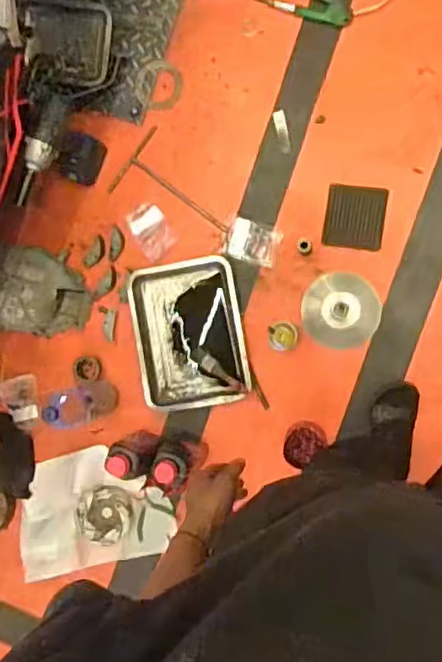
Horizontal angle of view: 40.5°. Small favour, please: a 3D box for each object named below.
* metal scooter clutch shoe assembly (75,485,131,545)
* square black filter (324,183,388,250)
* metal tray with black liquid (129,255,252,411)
[{"bbox_3d":[-0.299,0.462,1.510,0.133,0.035,0.156,16,95,8],"label":"metal scooter clutch shoe assembly"},{"bbox_3d":[0.310,-0.263,1.386,0.135,0.020,0.138,7,94,9],"label":"square black filter"},{"bbox_3d":[-0.076,0.009,1.454,0.262,0.026,0.346,-10,91,9],"label":"metal tray with black liquid"}]

